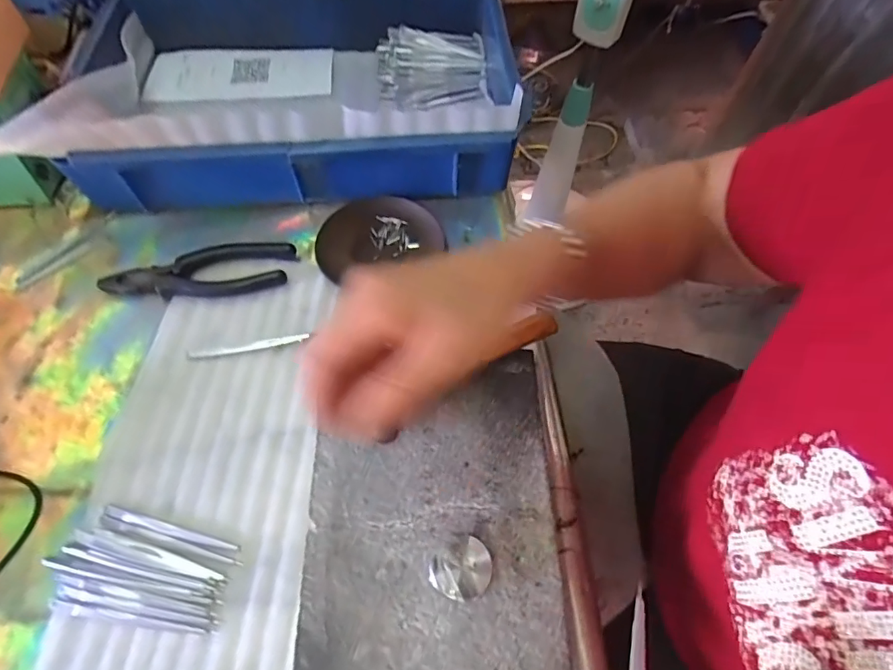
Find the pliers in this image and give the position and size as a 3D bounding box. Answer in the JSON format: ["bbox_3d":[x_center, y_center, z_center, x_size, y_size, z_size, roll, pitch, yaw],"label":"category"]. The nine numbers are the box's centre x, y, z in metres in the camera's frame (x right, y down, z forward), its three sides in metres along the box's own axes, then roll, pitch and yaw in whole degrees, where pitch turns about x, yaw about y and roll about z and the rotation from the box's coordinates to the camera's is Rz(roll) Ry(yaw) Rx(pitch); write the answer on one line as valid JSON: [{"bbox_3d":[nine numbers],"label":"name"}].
[{"bbox_3d":[-0.220,-0.053,0.441,0.163,0.015,0.049,-9,62,-5],"label":"pliers"}]

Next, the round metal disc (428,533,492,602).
[{"bbox_3d":[0.008,0.131,0.280,0.033,0.026,0.032,0,62,0],"label":"round metal disc"}]

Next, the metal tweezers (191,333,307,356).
[{"bbox_3d":[-0.165,0.009,0.412,0.098,0.004,0.008,-9,62,-5],"label":"metal tweezers"}]

